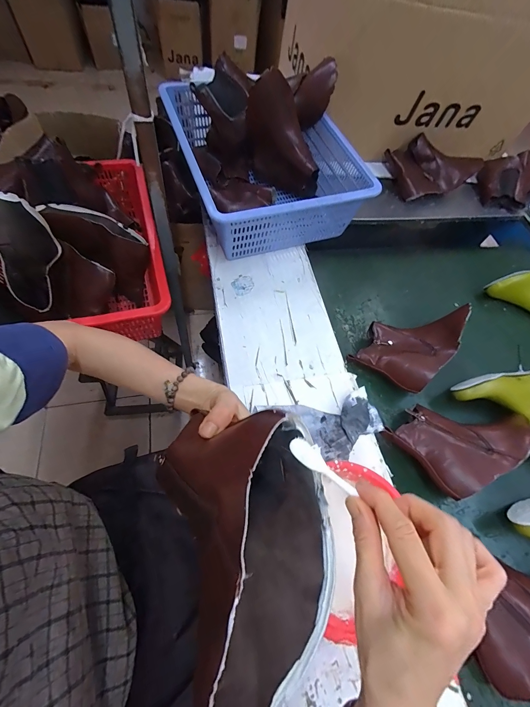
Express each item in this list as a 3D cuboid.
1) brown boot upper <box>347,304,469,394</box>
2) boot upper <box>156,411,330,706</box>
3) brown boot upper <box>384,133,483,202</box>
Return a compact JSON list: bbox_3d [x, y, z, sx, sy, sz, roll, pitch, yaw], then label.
[{"bbox_3d":[0.304,-0.033,0.614,0.153,0.101,0.218,37,65,14],"label":"brown boot upper"},{"bbox_3d":[-0.002,0.161,0.219,0.124,0.111,0.219,-11,64,-10],"label":"boot upper"},{"bbox_3d":[0.519,-0.568,0.886,0.279,0.099,0.144,-12,64,-12],"label":"brown boot upper"}]

